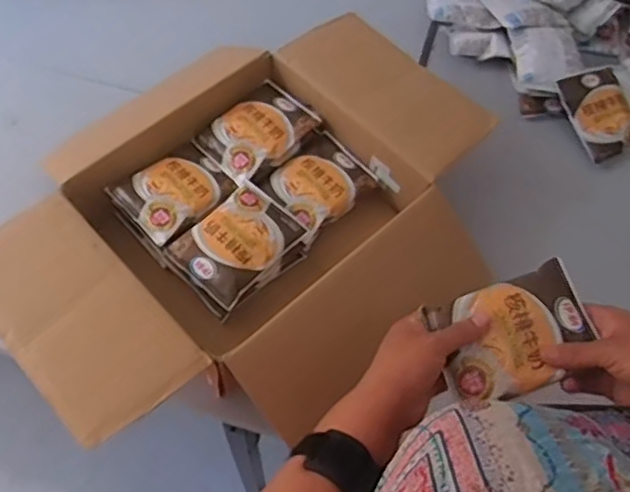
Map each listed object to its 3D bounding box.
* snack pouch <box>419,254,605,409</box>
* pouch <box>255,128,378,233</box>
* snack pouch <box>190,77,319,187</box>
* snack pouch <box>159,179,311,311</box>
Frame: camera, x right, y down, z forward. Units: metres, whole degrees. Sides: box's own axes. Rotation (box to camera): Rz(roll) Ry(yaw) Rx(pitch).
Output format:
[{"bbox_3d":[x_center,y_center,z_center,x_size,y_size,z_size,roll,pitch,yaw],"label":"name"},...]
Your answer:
[{"bbox_3d":[0.166,0.074,0.551,0.120,0.015,0.090,-20,74,2],"label":"snack pouch"},{"bbox_3d":[0.001,-0.080,0.820,0.121,0.020,0.106,-39,68,-22],"label":"pouch"},{"bbox_3d":[-0.073,-0.148,0.827,0.098,0.027,0.133,41,65,20],"label":"snack pouch"},{"bbox_3d":[-0.088,-0.009,0.753,0.097,0.017,0.133,37,64,18],"label":"snack pouch"}]

